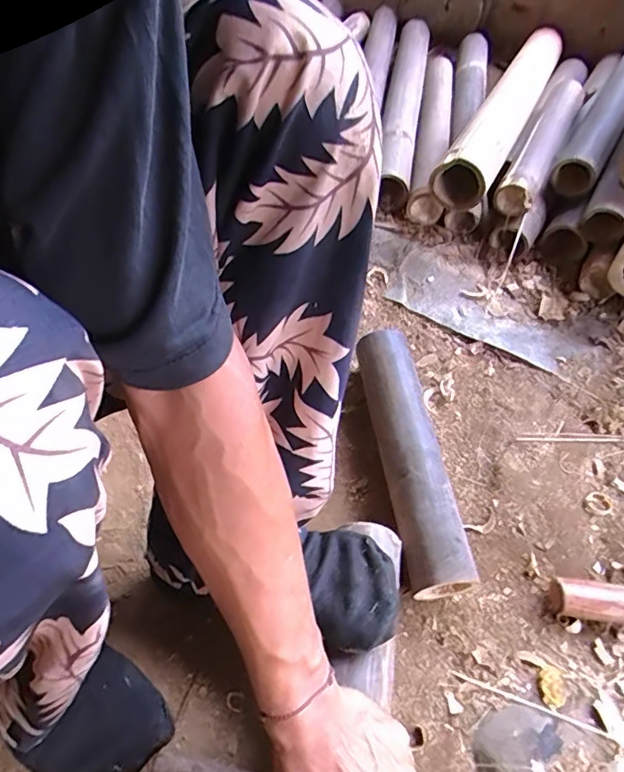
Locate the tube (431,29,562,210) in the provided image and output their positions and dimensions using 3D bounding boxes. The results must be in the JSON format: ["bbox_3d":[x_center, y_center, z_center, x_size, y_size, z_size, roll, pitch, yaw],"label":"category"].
[{"bbox_3d":[0.324,-0.471,0.884,0.090,0.067,0.568,23,55,13],"label":"tube"}]

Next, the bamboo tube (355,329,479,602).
[{"bbox_3d":[0.103,0.073,0.577,0.064,0.072,0.289,-4,54,-7],"label":"bamboo tube"}]

